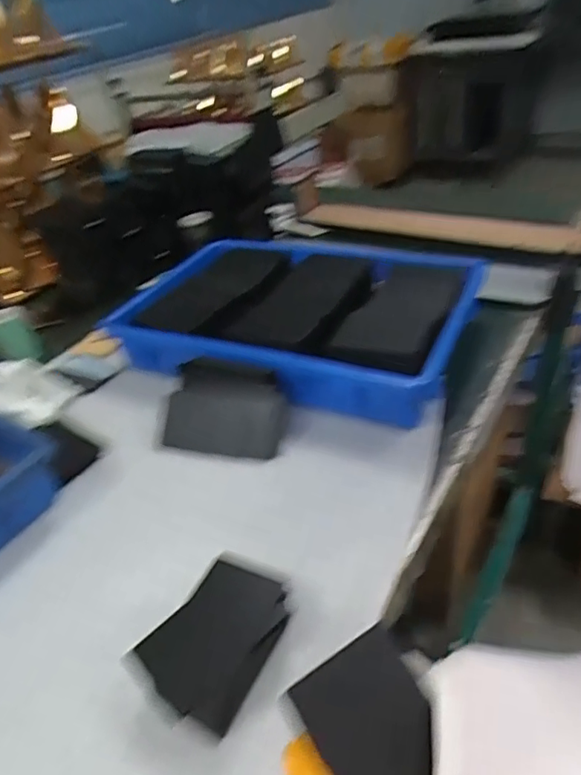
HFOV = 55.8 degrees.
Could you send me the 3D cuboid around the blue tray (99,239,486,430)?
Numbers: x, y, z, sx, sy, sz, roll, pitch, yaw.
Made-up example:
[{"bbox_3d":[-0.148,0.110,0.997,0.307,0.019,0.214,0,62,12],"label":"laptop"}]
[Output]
[{"bbox_3d":[0.009,-0.074,0.618,0.353,0.079,0.251,9,40,20],"label":"blue tray"}]

